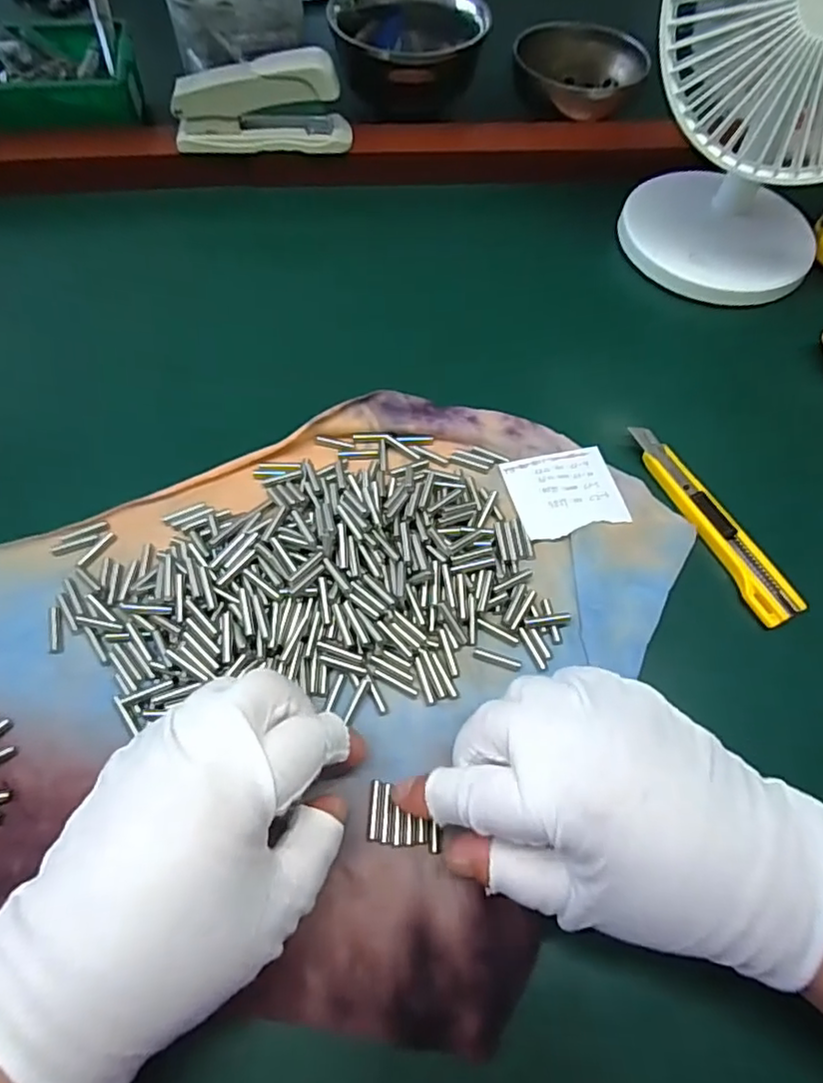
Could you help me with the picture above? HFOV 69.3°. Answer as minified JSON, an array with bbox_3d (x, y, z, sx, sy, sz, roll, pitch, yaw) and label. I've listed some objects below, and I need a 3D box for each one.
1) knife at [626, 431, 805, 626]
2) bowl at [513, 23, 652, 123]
[{"bbox_3d":[0.160,-0.012,0.321,0.019,0.008,0.125,-21,64,-14],"label":"knife"},{"bbox_3d":[0.132,-0.381,0.494,0.100,0.045,0.089,8,61,1],"label":"bowl"}]

